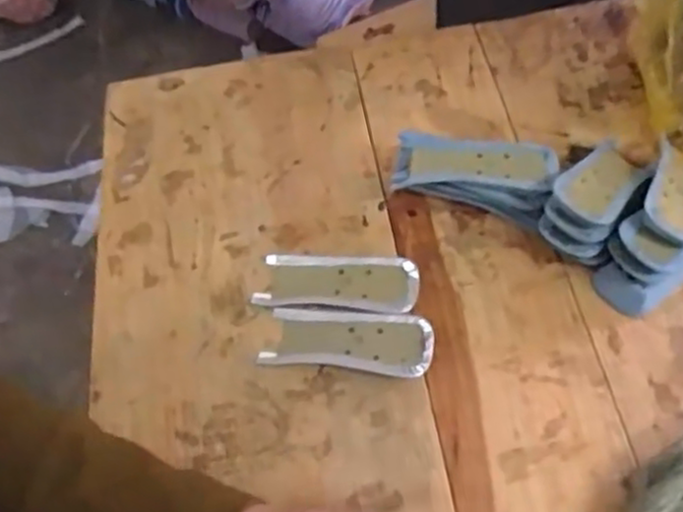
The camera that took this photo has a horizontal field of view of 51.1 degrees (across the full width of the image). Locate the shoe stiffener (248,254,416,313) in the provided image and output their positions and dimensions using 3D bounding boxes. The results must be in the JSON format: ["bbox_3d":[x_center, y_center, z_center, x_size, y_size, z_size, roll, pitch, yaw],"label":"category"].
[{"bbox_3d":[-0.003,0.019,0.532,0.118,0.013,0.045,5,57,8],"label":"shoe stiffener"}]

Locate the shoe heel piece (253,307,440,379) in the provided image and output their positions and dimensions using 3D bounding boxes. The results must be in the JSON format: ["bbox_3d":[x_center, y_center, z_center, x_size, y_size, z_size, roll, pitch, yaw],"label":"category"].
[{"bbox_3d":[0.005,0.060,0.505,0.117,0.019,0.044,7,58,8],"label":"shoe heel piece"}]

